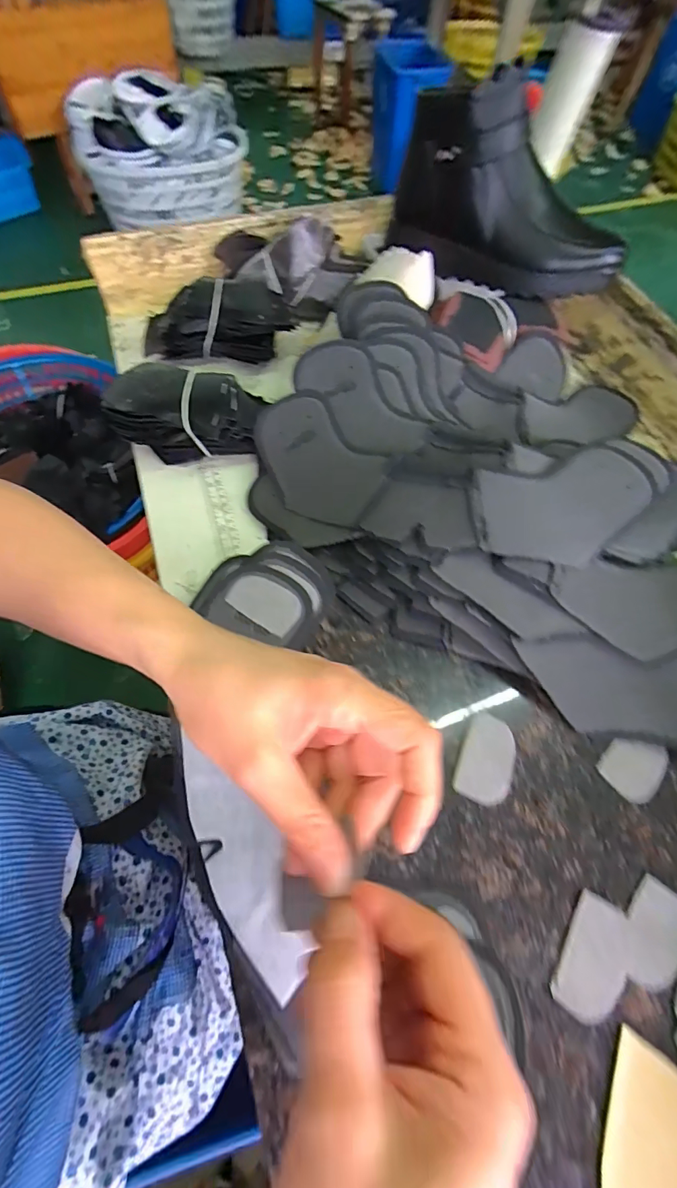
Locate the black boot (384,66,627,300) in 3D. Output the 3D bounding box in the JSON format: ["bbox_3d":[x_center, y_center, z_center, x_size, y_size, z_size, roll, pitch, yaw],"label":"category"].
[{"bbox_3d":[0.176,-0.404,0.459,0.240,0.133,0.109,12,63,4],"label":"black boot"}]

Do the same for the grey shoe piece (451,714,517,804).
[{"bbox_3d":[0.104,0.116,0.318,0.036,0.005,0.057,22,64,8],"label":"grey shoe piece"}]

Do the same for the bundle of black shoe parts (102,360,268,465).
[{"bbox_3d":[-0.150,-0.182,0.451,0.144,0.058,0.091,7,63,1],"label":"bundle of black shoe parts"}]

